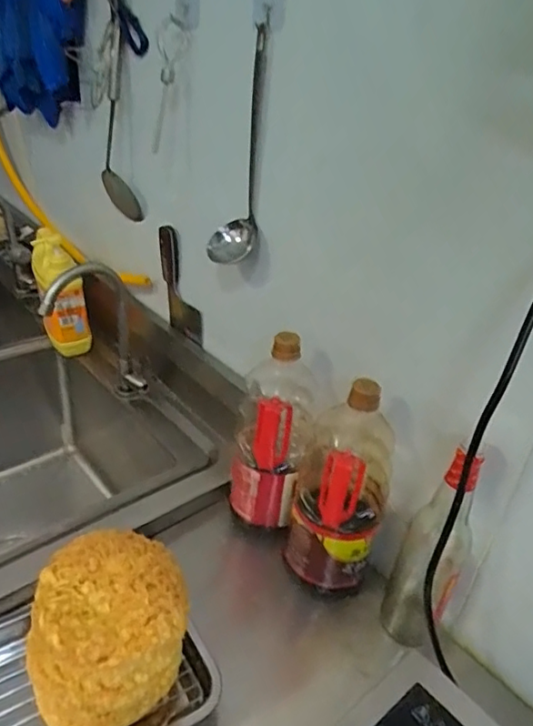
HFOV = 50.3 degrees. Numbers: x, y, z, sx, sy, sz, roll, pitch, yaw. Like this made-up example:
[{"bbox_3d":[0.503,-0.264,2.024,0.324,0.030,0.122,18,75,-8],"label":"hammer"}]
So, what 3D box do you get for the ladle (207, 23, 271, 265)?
[{"bbox_3d":[-0.037,-0.280,0.747,0.062,0.281,0.090,3,32,-4],"label":"ladle"}]

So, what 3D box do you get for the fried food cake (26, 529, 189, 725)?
[{"bbox_3d":[-0.156,0.272,0.575,0.141,0.130,0.134,4,32,-3],"label":"fried food cake"}]

